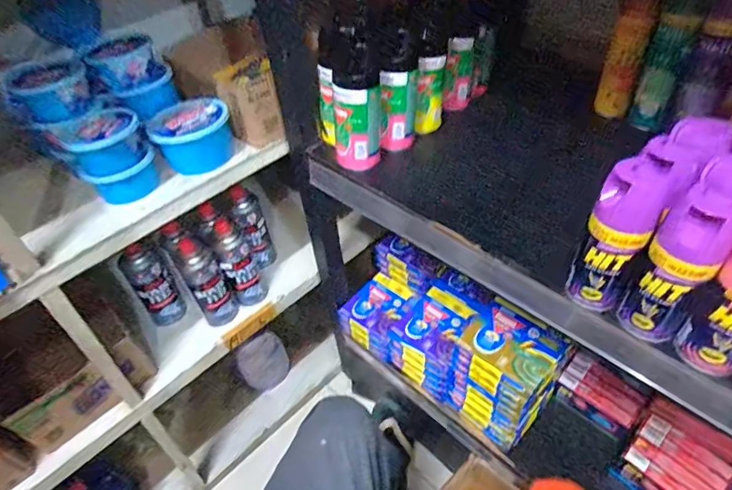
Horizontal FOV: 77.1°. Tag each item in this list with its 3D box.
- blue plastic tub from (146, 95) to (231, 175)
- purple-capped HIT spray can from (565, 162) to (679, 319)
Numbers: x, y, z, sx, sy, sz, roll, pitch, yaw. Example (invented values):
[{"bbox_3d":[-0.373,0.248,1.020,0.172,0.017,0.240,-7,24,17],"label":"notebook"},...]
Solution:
[{"bbox_3d":[-0.268,-0.168,0.703,0.109,0.083,0.100,-4,46,4],"label":"blue plastic tub"},{"bbox_3d":[0.233,-0.004,0.432,0.049,0.153,0.057,25,54,28],"label":"purple-capped HIT spray can"}]

